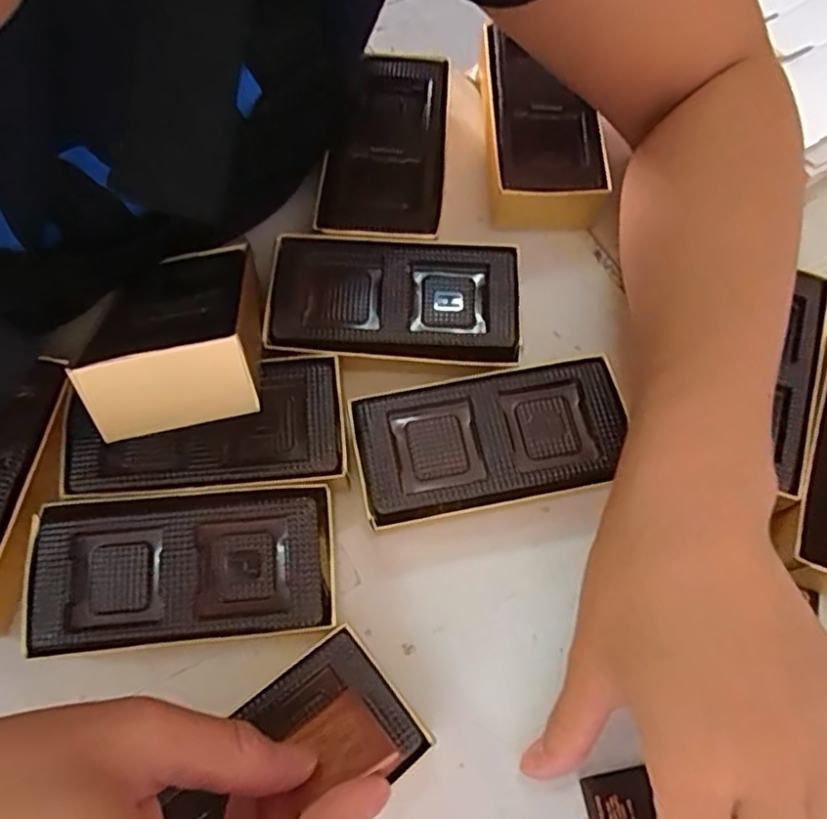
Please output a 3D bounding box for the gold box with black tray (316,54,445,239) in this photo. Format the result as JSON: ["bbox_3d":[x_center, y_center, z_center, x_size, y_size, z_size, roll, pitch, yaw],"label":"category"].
[{"bbox_3d":[-0.014,-0.131,0.339,0.058,0.032,0.117,4,69,1],"label":"gold box with black tray"}]

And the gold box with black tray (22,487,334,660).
[{"bbox_3d":[-0.089,0.066,0.263,0.113,0.034,0.056,-4,69,-2],"label":"gold box with black tray"}]

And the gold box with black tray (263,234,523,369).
[{"bbox_3d":[-0.009,-0.046,0.307,0.111,0.033,0.061,3,69,1],"label":"gold box with black tray"}]

